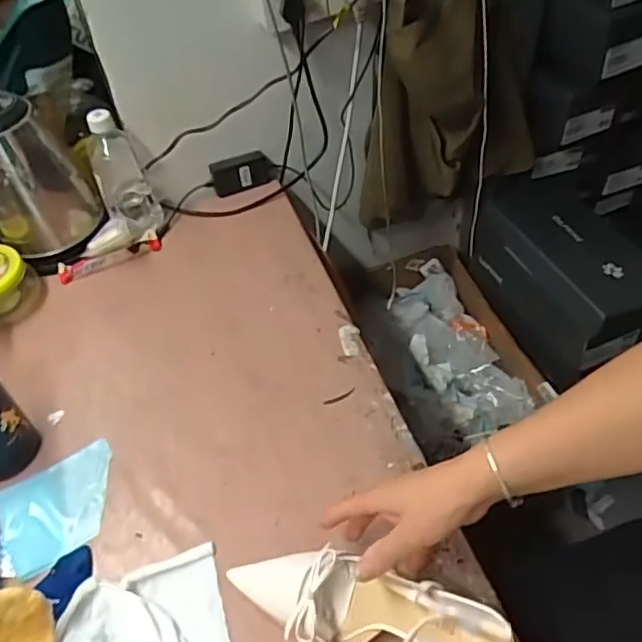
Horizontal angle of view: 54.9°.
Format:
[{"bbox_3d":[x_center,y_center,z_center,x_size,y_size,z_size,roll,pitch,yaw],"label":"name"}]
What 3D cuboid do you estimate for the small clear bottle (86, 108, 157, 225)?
[{"bbox_3d":[-0.273,-0.202,0.851,0.069,0.176,0.060,-25,51,-16],"label":"small clear bottle"}]

